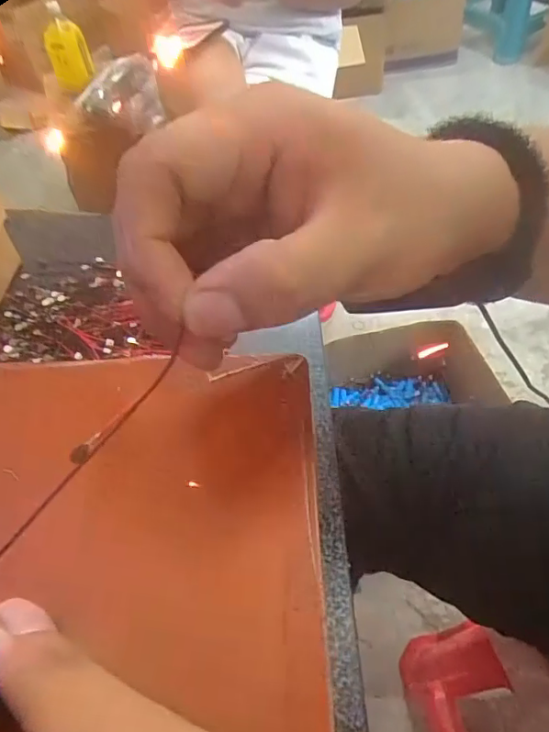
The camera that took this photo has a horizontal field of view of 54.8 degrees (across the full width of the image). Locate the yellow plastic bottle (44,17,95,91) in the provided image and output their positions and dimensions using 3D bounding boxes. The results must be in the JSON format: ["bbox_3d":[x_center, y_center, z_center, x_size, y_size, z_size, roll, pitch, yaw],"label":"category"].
[{"bbox_3d":[-0.527,-0.804,1.363,0.096,0.131,0.104,-17,54,-8],"label":"yellow plastic bottle"}]

